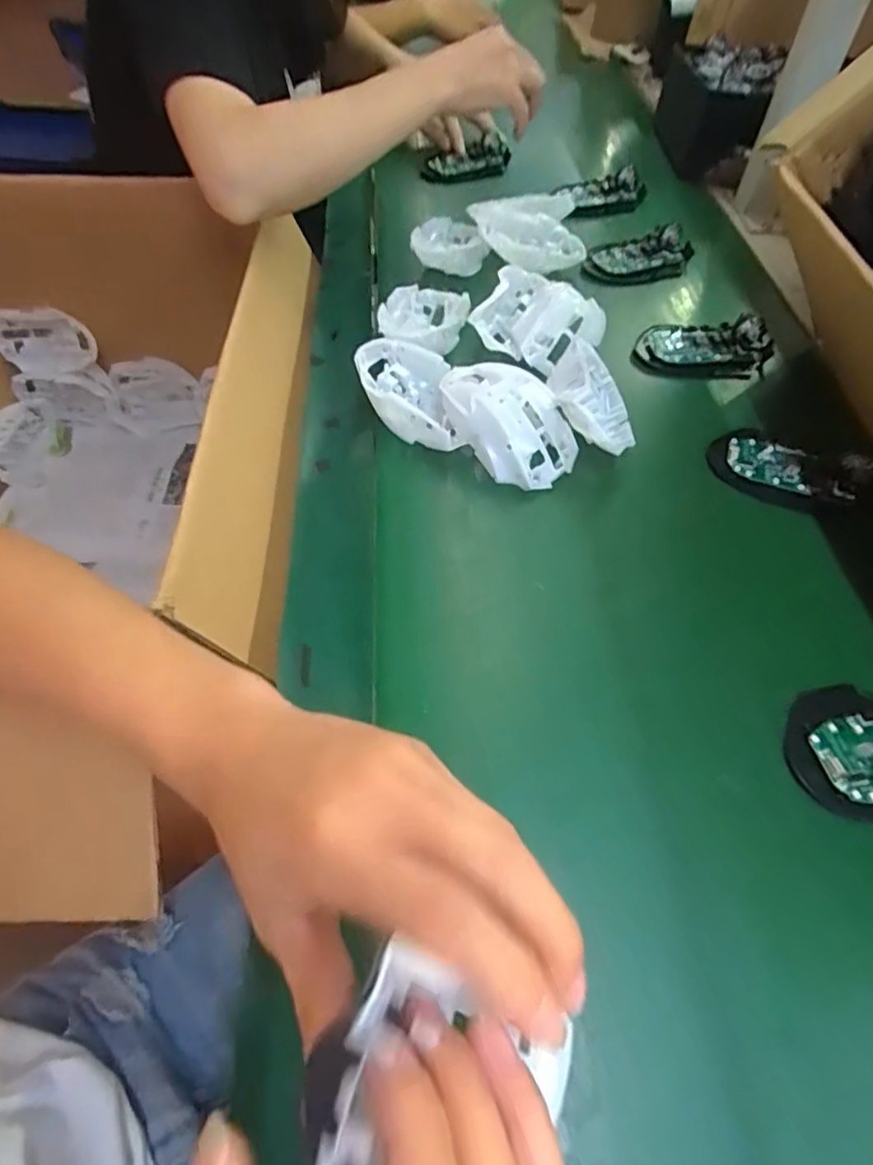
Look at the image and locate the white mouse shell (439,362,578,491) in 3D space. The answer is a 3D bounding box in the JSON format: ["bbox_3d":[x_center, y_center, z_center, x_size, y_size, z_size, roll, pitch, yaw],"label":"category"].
[{"bbox_3d":[0.050,-0.120,0.450,0.064,0.050,0.110,-36,63,-24],"label":"white mouse shell"}]

